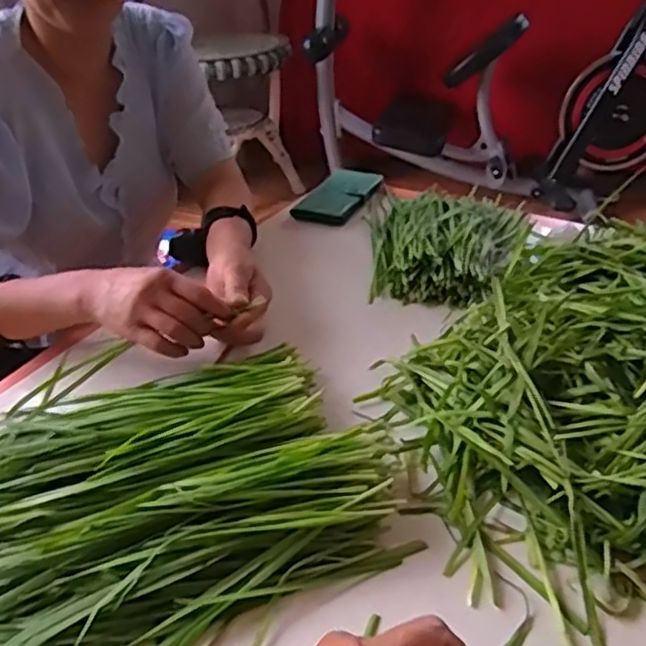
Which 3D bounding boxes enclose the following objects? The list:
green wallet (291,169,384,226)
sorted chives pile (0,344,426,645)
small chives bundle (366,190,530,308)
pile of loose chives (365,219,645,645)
[{"bbox_3d":[0.026,-0.183,0.968,0.075,0.021,0.172,11,36,21],"label":"green wallet"},{"bbox_3d":[-0.141,0.126,0.503,0.339,0.046,0.275,-21,37,-25],"label":"sorted chives pile"},{"bbox_3d":[0.144,-0.111,0.831,0.169,0.049,0.270,3,34,9],"label":"small chives bundle"},{"bbox_3d":[0.285,0.061,0.502,0.429,0.123,0.304,-4,33,-1],"label":"pile of loose chives"}]

